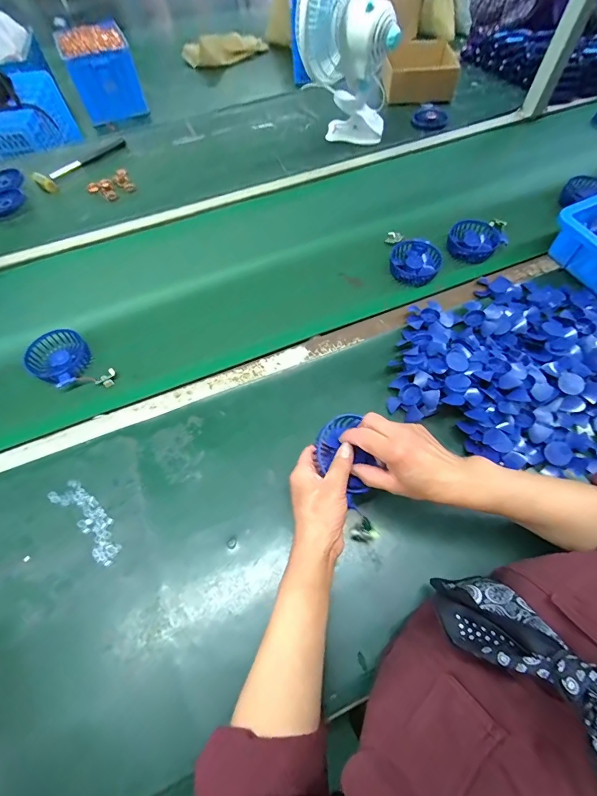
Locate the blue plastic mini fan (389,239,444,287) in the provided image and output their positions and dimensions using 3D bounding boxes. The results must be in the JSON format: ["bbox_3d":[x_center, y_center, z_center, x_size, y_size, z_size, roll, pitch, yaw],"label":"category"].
[{"bbox_3d":[0.213,-0.247,0.657,0.091,0.038,0.086,0,60,1],"label":"blue plastic mini fan"}]

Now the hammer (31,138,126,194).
[{"bbox_3d":[-0.516,-0.566,0.855,0.054,0.021,0.247,27,64,15],"label":"hammer"}]

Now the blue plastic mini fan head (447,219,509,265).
[{"bbox_3d":[0.326,-0.290,0.676,0.093,0.036,0.094,18,62,11],"label":"blue plastic mini fan head"}]

